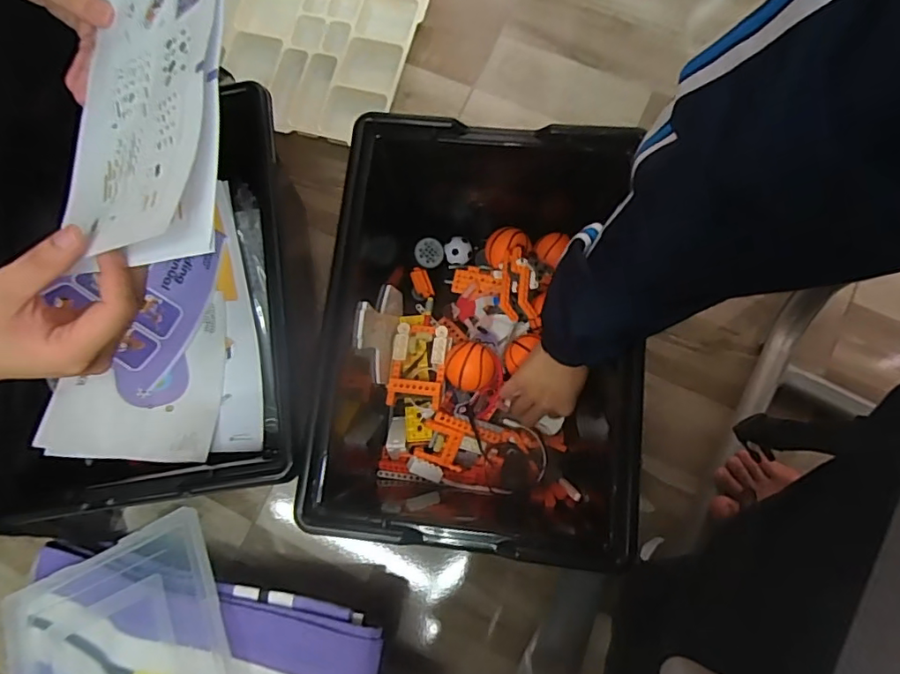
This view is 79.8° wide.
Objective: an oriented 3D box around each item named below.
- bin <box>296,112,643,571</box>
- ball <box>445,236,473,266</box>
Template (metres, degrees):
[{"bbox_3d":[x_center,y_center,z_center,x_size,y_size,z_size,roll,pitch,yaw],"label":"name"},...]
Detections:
[{"bbox_3d":[0.021,0.004,0.635,0.333,0.235,0.432,4,79,5],"label":"bin"},{"bbox_3d":[0.013,-0.120,0.760,0.038,0.032,0.037,-1,79,4],"label":"ball"}]

